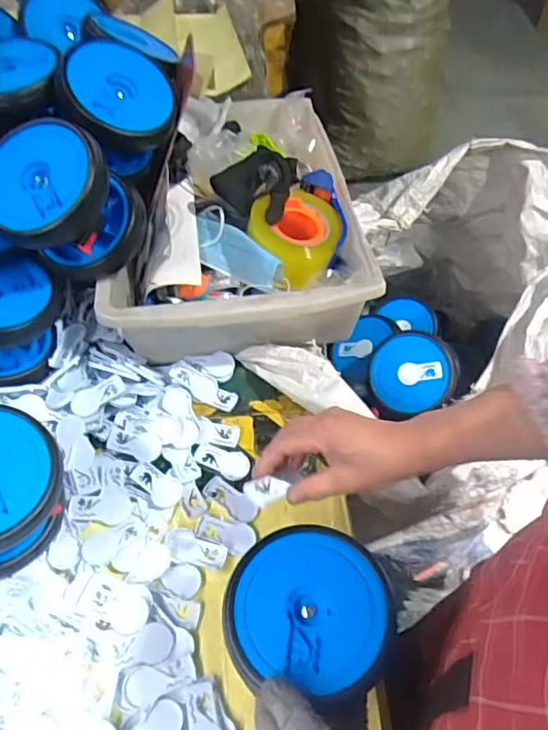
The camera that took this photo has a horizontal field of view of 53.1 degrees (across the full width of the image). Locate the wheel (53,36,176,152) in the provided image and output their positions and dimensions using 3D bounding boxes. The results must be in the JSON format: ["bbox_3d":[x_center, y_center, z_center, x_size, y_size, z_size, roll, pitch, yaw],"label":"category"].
[{"bbox_3d":[-0.183,-0.310,0.636,0.128,0.046,0.112,-3,81,-32],"label":"wheel"}]

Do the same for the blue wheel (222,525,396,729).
[{"bbox_3d":[0.027,0.192,0.431,0.127,0.017,0.123,0,53,-1],"label":"blue wheel"}]

